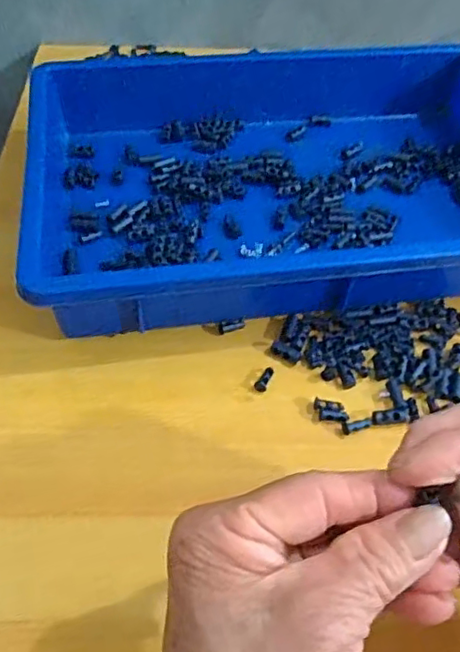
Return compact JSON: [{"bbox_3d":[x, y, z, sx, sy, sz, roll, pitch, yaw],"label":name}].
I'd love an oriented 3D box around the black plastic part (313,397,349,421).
[{"bbox_3d":[0.057,0.047,0.334,0.018,0.004,0.014,4,53,0],"label":"black plastic part"}]

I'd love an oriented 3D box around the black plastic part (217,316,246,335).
[{"bbox_3d":[0.001,-0.001,0.369,0.018,0.004,0.007,-13,55,-13],"label":"black plastic part"}]

